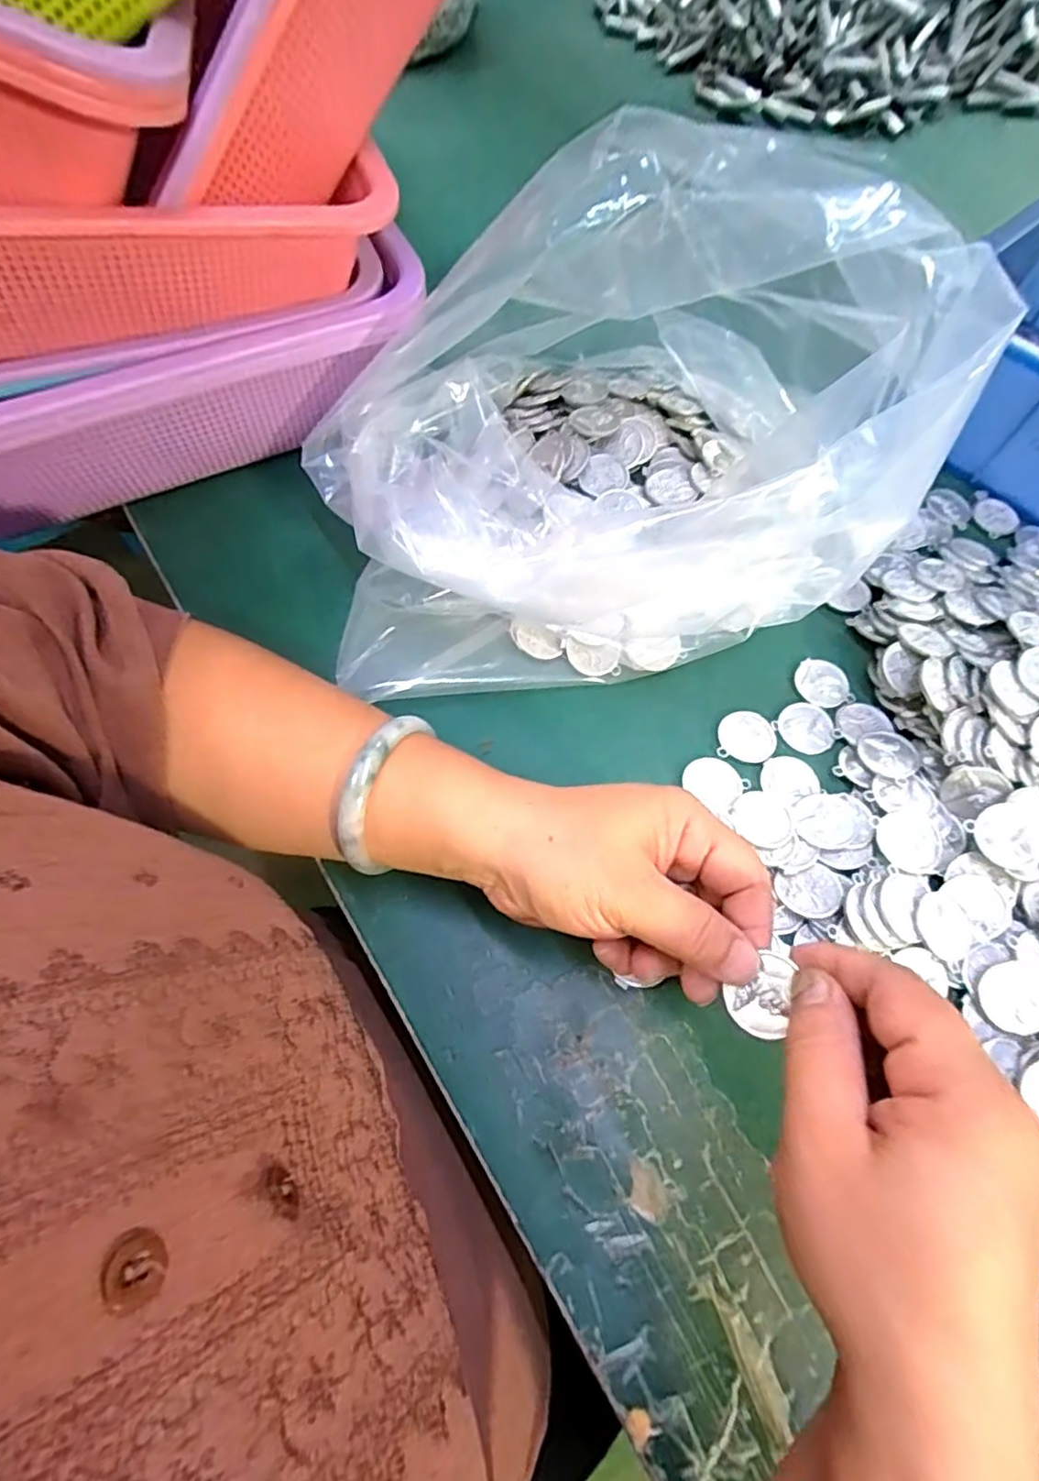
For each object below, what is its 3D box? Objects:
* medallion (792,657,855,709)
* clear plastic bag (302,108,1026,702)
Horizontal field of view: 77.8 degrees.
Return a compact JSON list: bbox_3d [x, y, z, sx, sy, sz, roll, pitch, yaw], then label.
[{"bbox_3d":[0.168,-0.032,0.355,0.030,0.004,0.029,3,65,-1],"label":"medallion"},{"bbox_3d":[0.021,-0.168,0.325,0.261,0.153,0.232,-9,65,-6],"label":"clear plastic bag"}]

